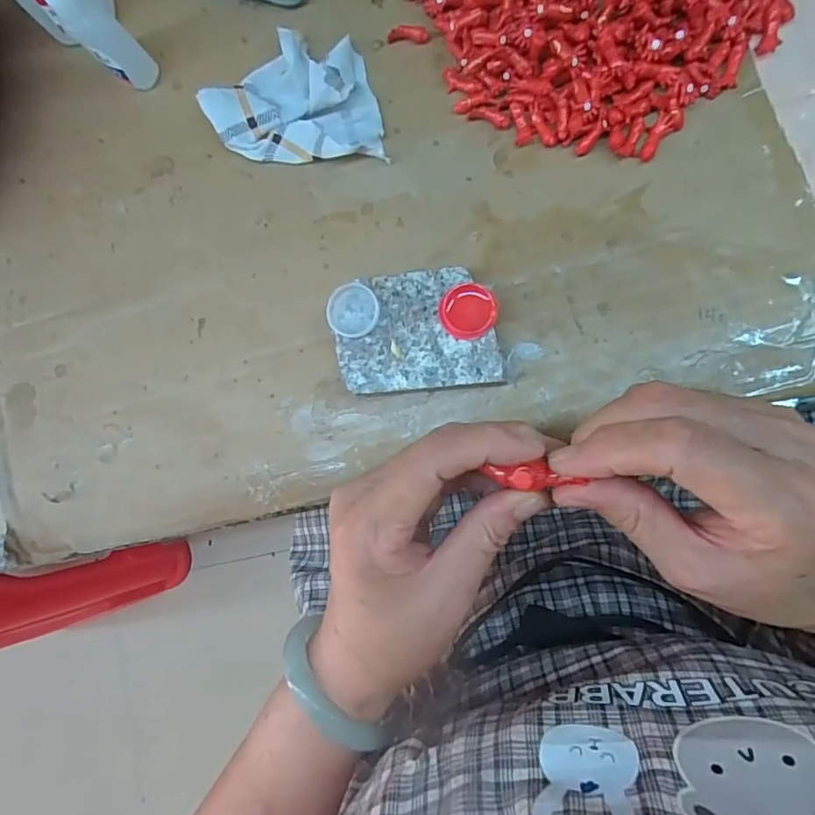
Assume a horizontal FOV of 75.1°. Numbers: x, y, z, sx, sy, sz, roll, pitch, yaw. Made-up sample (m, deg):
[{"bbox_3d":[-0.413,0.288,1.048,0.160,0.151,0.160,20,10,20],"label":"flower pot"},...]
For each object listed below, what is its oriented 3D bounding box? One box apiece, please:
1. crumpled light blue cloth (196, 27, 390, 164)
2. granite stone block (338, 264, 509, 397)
[{"bbox_3d":[-0.062,-0.173,0.297,0.097,0.017,0.069,1,88,9],"label":"crumpled light blue cloth"},{"bbox_3d":[0.006,-0.039,0.278,0.080,0.020,0.060,-5,87,9],"label":"granite stone block"}]

